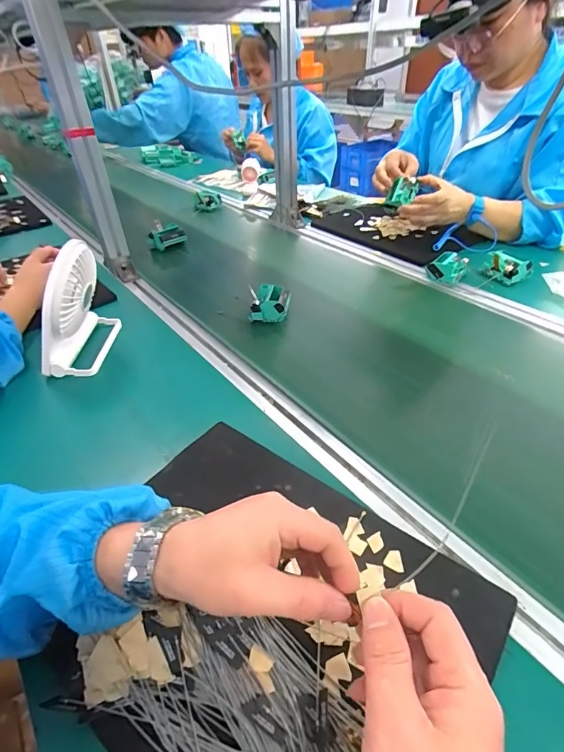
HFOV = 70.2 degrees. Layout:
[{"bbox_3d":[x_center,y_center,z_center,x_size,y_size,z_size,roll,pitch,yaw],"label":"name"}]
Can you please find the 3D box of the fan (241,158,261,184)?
[{"bbox_3d":[-0.099,-0.652,1.274,0.064,0.082,0.031,7,60,-7],"label":"fan"}]

